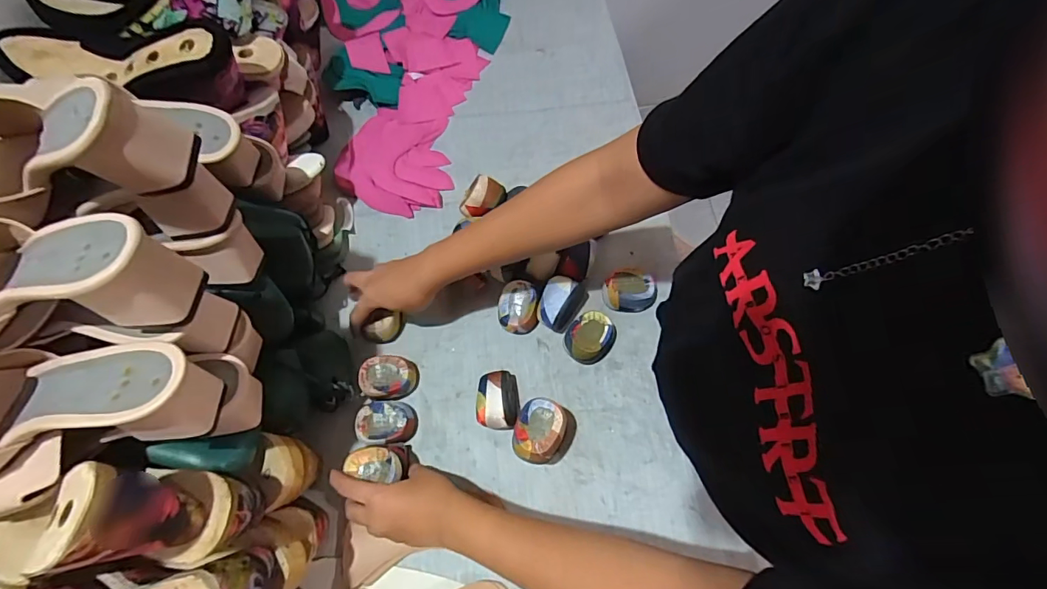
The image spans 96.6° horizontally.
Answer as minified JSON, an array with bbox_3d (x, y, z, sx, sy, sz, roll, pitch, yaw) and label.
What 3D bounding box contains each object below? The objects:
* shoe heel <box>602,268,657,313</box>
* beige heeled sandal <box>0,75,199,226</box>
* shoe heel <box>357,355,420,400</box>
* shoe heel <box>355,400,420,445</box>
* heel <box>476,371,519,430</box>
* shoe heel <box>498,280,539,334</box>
[{"bbox_3d":[0.132,-0.004,0.576,0.062,0.037,0.047,-14,70,-3],"label":"shoe heel"},{"bbox_3d":[-0.355,-0.098,0.324,0.230,0.085,0.089,0,70,12],"label":"beige heeled sandal"},{"bbox_3d":[-0.158,0.099,0.554,0.064,0.032,0.048,-5,70,0],"label":"shoe heel"},{"bbox_3d":[-0.157,0.147,0.538,0.063,0.033,0.045,-4,70,1],"label":"shoe heel"},{"bbox_3d":[-0.029,0.120,0.531,0.046,0.046,0.063,-1,70,2],"label":"heel"},{"bbox_3d":[-0.006,0.014,0.569,0.048,0.045,0.061,-4,70,0],"label":"shoe heel"}]

